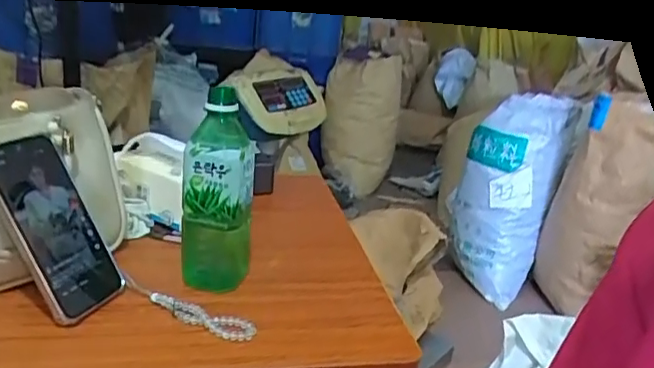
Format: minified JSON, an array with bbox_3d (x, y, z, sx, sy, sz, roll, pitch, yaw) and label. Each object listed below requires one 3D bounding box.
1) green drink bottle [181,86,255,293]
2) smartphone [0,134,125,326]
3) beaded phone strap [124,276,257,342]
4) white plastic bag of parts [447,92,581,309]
[{"bbox_3d":[-0.107,0.009,0.576,0.066,0.202,0.064,5,19,-7],"label":"green drink bottle"},{"bbox_3d":[-0.254,0.040,0.535,0.017,0.169,0.083,-20,11,26],"label":"smartphone"},{"bbox_3d":[-0.131,0.117,0.544,0.142,0.014,0.029,15,20,21],"label":"beaded phone strap"},{"bbox_3d":[0.554,0.029,1.787,0.257,0.602,0.188,24,25,39],"label":"white plastic bag of parts"}]

